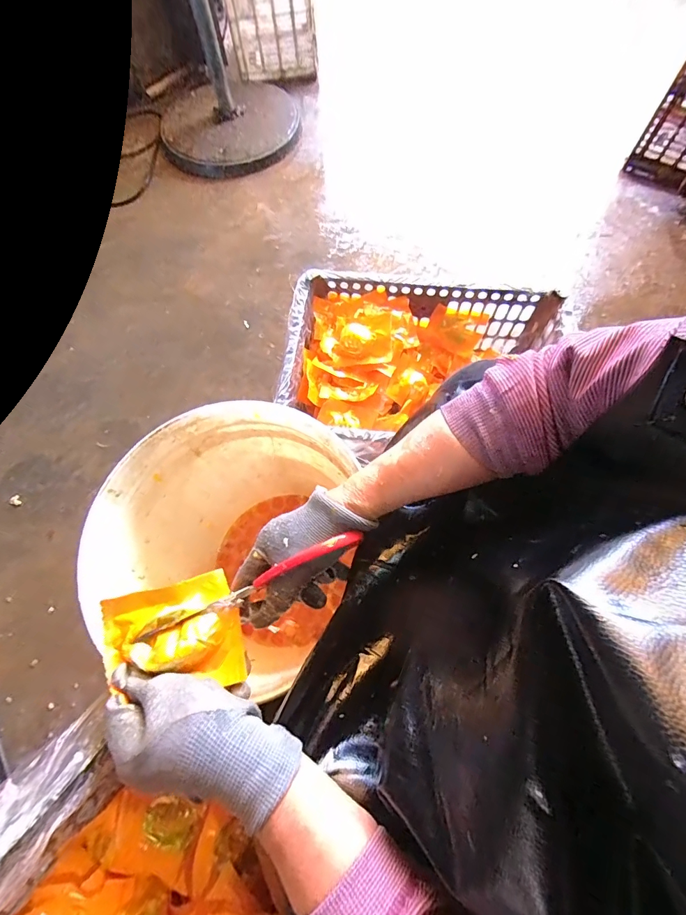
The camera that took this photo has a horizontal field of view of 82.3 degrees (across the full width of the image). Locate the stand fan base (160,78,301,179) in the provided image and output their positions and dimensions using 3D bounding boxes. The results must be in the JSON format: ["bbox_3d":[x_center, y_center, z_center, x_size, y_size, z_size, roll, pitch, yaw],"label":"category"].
[{"bbox_3d":[-0.367,-1.081,1.251,0.433,0.055,0.449,-10,68,-1],"label":"stand fan base"}]

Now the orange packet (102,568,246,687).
[{"bbox_3d":[-0.130,0.139,0.305,0.093,0.029,0.083,-13,54,-21],"label":"orange packet"}]

